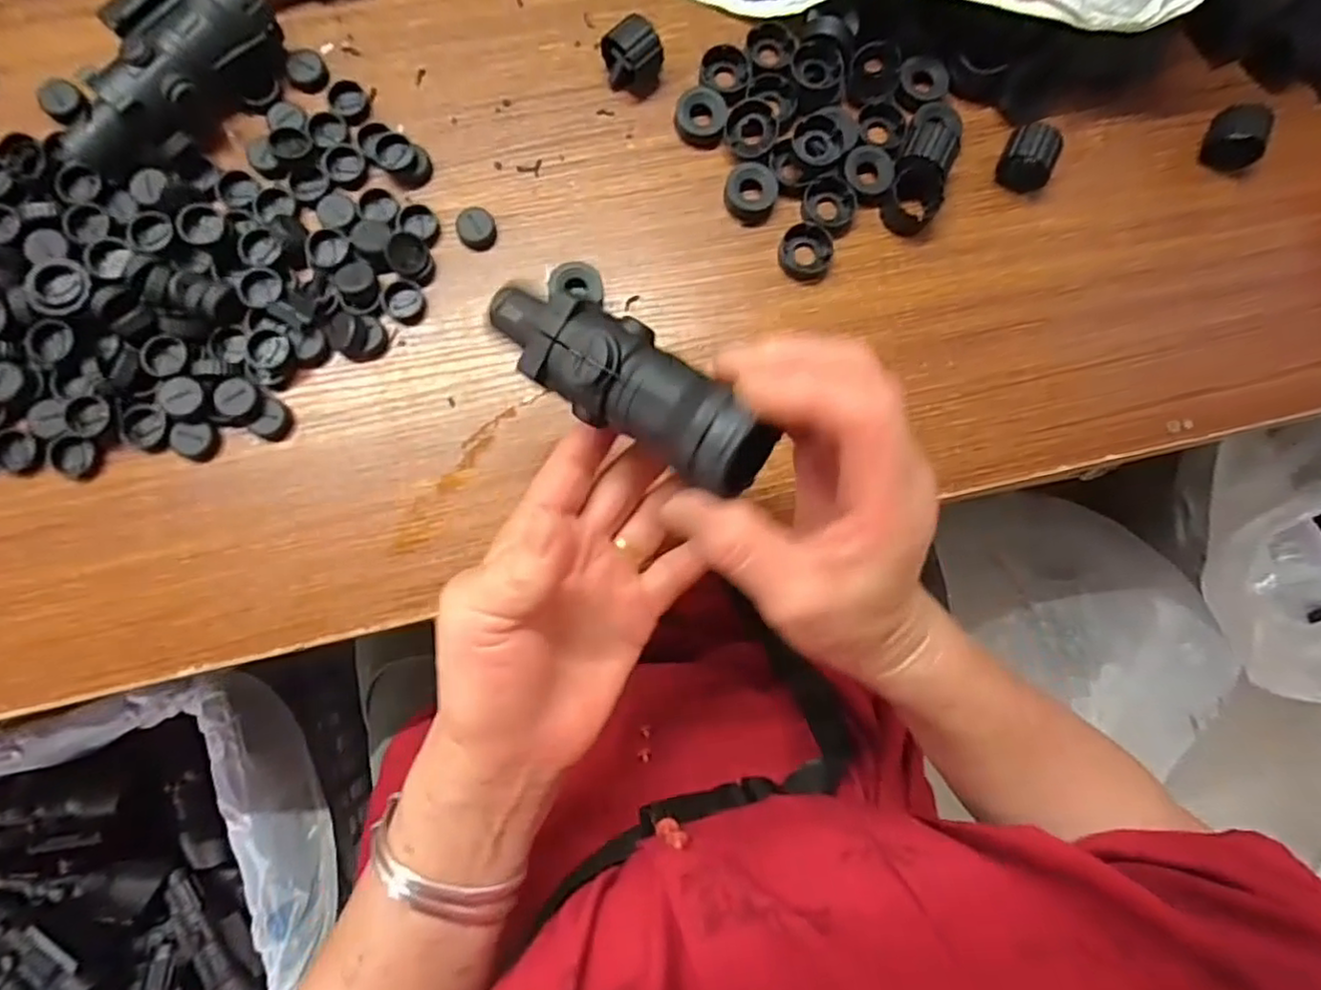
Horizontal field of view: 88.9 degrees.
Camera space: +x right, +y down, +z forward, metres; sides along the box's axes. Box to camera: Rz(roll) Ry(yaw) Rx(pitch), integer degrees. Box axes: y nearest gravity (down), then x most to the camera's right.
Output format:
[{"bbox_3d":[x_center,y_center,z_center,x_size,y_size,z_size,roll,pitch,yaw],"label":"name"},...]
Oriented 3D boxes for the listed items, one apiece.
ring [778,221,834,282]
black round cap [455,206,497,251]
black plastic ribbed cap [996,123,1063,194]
[{"bbox_3d":[0.083,-0.140,0.387,0.030,0.009,0.031,0,84,-4],"label":"ring"},{"bbox_3d":[-0.102,-0.149,0.375,0.021,0.007,0.024,-6,85,-5],"label":"black round cap"},{"bbox_3d":[0.215,-0.197,0.396,0.030,0.033,0.021,34,83,0],"label":"black plastic ribbed cap"}]

